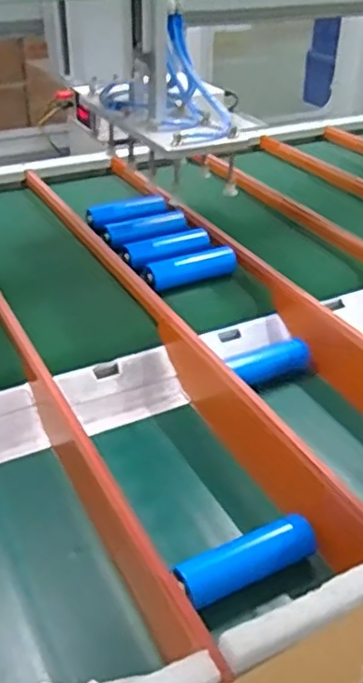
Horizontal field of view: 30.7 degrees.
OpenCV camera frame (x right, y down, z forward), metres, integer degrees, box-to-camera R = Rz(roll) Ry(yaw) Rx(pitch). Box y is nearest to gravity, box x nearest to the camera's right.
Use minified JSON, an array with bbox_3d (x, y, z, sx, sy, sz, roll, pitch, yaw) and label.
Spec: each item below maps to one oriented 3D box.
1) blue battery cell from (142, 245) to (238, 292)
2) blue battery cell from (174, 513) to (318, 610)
[{"bbox_3d":[0.013,-0.100,0.950,0.144,0.043,0.044,-16,37,-24],"label":"blue battery cell"},{"bbox_3d":[0.059,0.189,0.580,0.126,0.030,0.034,-15,36,-23],"label":"blue battery cell"}]

